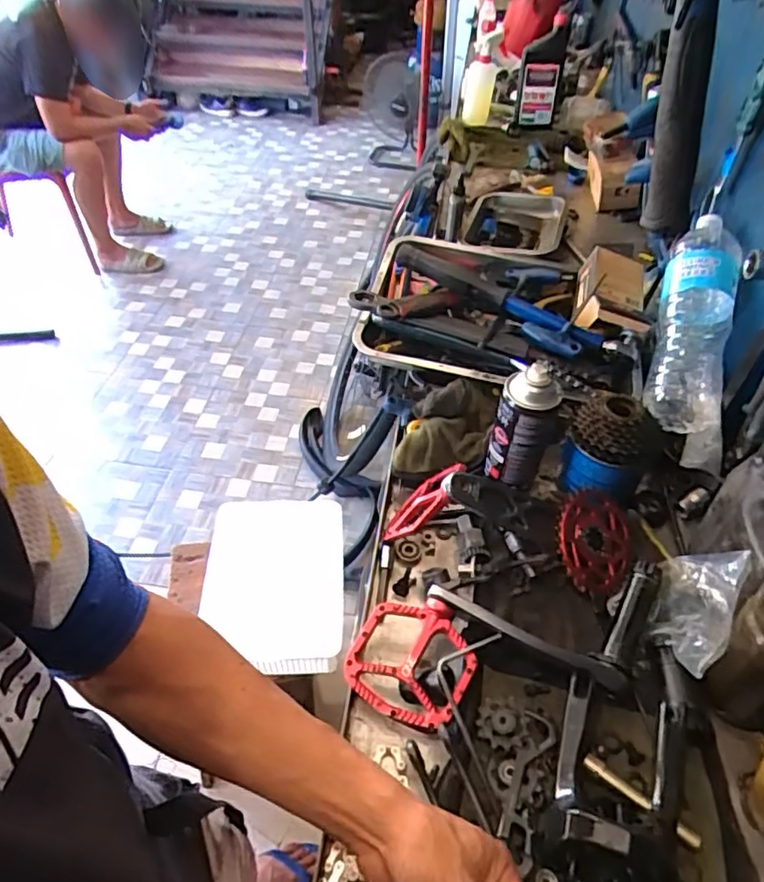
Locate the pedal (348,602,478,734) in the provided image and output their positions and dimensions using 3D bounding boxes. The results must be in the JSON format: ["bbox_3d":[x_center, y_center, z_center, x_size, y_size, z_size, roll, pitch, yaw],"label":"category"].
[{"bbox_3d":[0.030,0.210,0.572,0.113,0.021,0.111,26,67,19],"label":"pedal"}]

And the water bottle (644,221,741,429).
[{"bbox_3d":[0.411,-0.160,0.771,0.091,0.069,0.307,13,78,11],"label":"water bottle"}]

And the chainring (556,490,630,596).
[{"bbox_3d":[0.235,0.111,0.667,0.098,0.014,0.118,46,55,-7],"label":"chainring"}]

